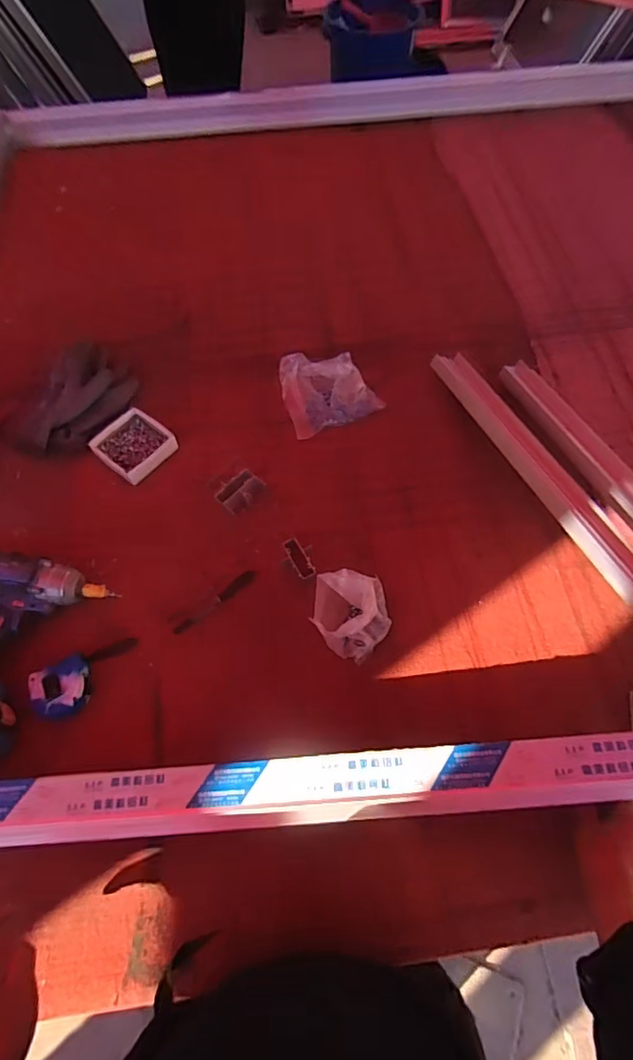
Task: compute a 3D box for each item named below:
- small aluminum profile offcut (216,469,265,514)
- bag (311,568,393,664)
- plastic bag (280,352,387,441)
[{"bbox_3d":[-0.114,-0.058,0.817,0.069,0.022,0.042,-41,68,-19],"label":"small aluminum profile offcut"},{"bbox_3d":[0.046,0.109,0.707,0.101,0.047,0.117,1,61,2],"label":"bag"},{"bbox_3d":[0.016,-0.241,0.901,0.154,0.047,0.147,-22,63,-11],"label":"plastic bag"}]

